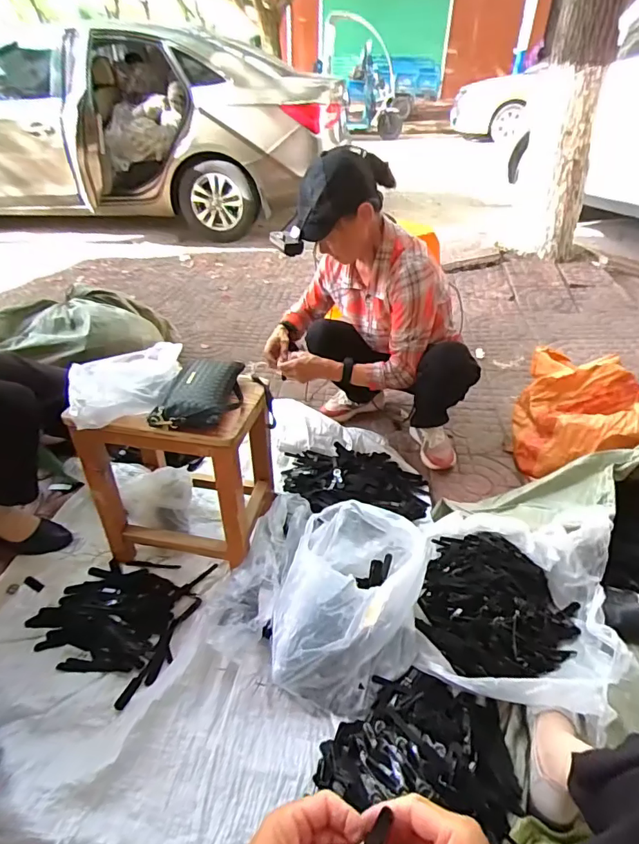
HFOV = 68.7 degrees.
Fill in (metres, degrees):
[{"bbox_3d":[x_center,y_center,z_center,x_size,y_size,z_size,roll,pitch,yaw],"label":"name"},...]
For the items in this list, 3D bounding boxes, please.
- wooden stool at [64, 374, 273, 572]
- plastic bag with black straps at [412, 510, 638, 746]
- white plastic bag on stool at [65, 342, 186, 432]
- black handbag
[{"bbox_3d":[-0.279,0.106,0.980,0.317,0.375,0.226,6,38,7],"label":"wooden stool"},{"bbox_3d":[0.366,0.335,0.873,0.340,0.144,0.370,9,38,11],"label":"plastic bag with black straps"},{"bbox_3d":[-0.378,-0.097,0.893,0.199,0.102,0.251,-3,38,-5],"label":"white plastic bag on stool"},{"bbox_3d":[-0.213,-0.058,0.854,0.131,0.064,0.199,4,38,5],"label":"black handbag"}]

